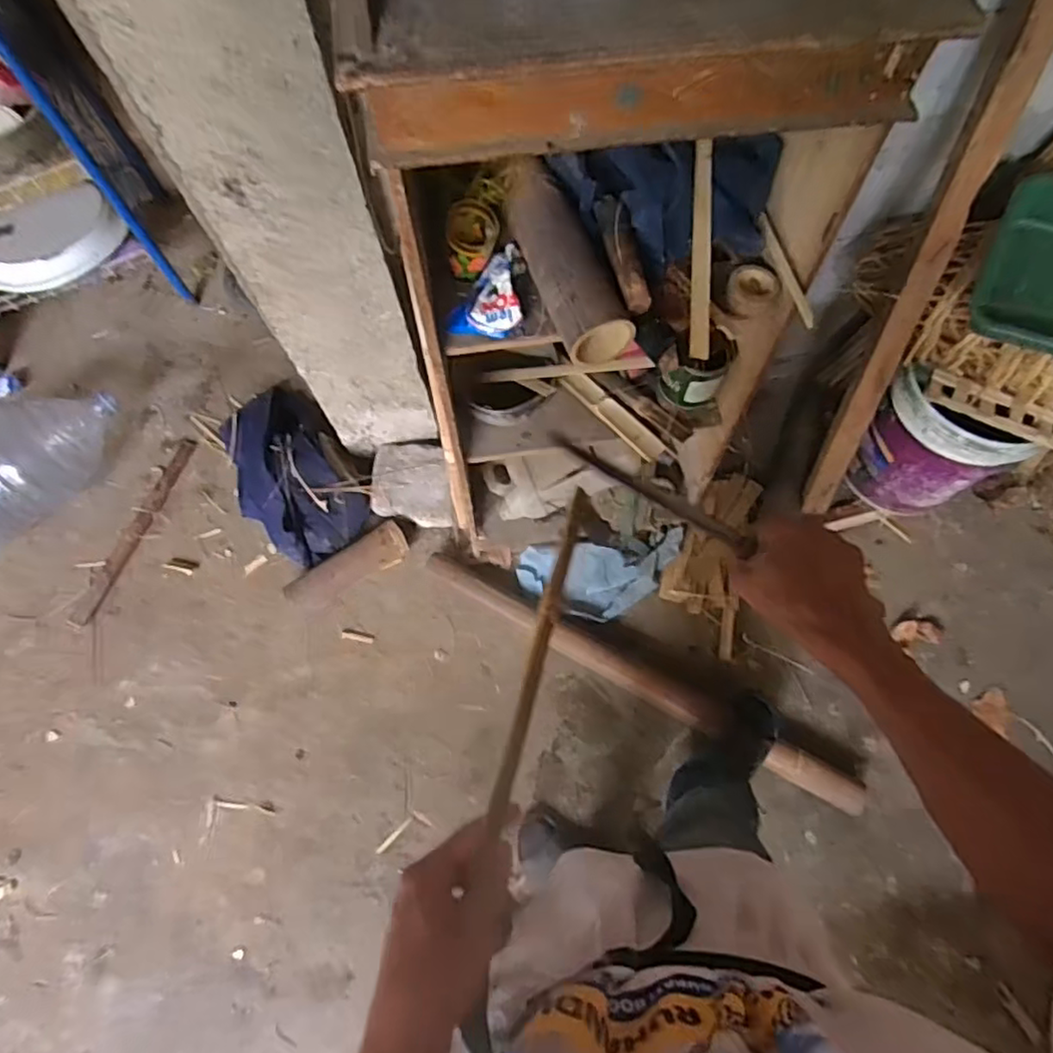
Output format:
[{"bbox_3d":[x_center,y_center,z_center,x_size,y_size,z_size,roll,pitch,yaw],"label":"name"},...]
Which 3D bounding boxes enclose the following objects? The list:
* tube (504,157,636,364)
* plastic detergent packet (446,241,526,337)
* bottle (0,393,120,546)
[{"bbox_3d":[0.045,-0.349,0.859,0.085,0.074,0.295,-20,70,-5],"label":"tube"},{"bbox_3d":[-0.054,-0.315,0.871,0.101,0.044,0.131,2,70,3],"label":"plastic detergent packet"},{"bbox_3d":[-1.156,-0.149,1.487,0.175,0.183,0.462,34,74,13],"label":"bottle"}]

